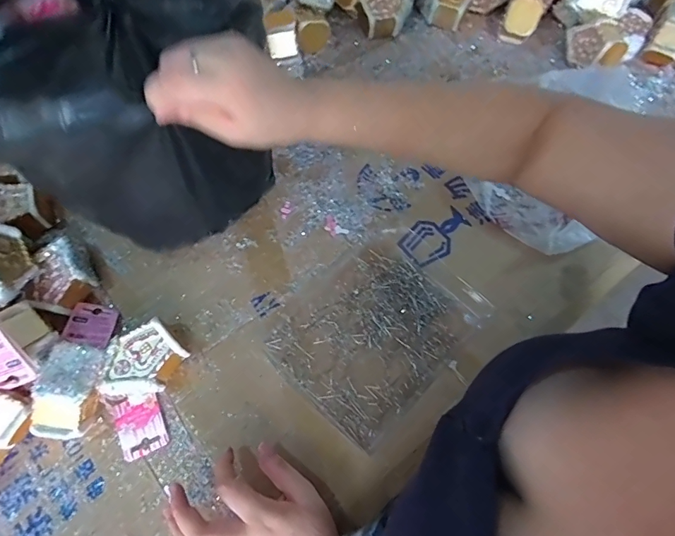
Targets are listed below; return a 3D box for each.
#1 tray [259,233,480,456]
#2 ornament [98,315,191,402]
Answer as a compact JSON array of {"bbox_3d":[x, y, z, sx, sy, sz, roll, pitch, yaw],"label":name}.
[{"bbox_3d":[0.037,0.072,0.477,0.175,0.009,0.200,42,73,15],"label":"tray"},{"bbox_3d":[-0.203,0.105,0.434,0.088,0.048,0.058,-41,73,-16],"label":"ornament"}]

